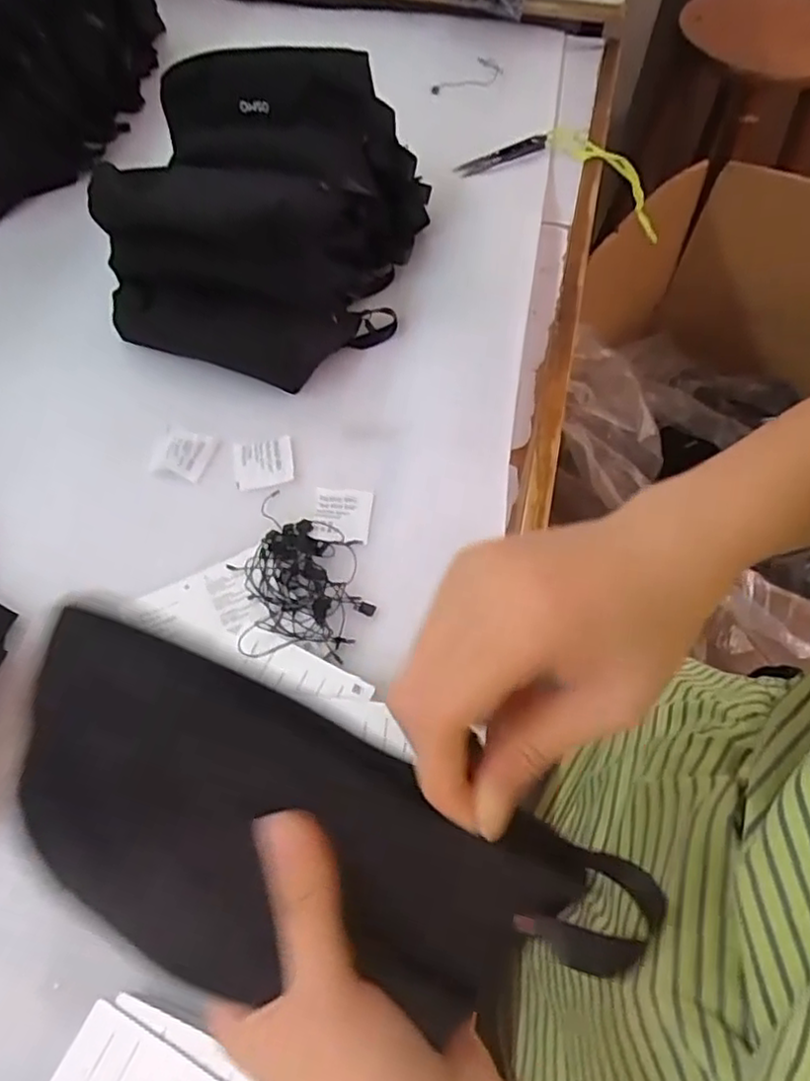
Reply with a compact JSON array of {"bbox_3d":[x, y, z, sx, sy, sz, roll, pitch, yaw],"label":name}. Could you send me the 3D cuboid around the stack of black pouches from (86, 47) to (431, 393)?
[{"bbox_3d":[-0.108,-0.253,0.517,0.219,0.121,0.230,12,62,7],"label":"stack of black pouches"}]

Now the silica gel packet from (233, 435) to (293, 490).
[{"bbox_3d":[-0.100,-0.055,0.476,0.041,0.007,0.038,-9,61,-5],"label":"silica gel packet"}]

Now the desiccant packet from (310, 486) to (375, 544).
[{"bbox_3d":[-0.043,-0.018,0.453,0.038,0.004,0.043,5,61,3],"label":"desiccant packet"}]

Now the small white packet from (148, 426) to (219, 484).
[{"bbox_3d":[-0.154,-0.061,0.469,0.038,0.006,0.036,14,62,8],"label":"small white packet"}]

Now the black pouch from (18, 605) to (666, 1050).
[{"bbox_3d":[-0.029,0.102,0.220,0.203,0.035,0.087,22,88,1],"label":"black pouch"}]

